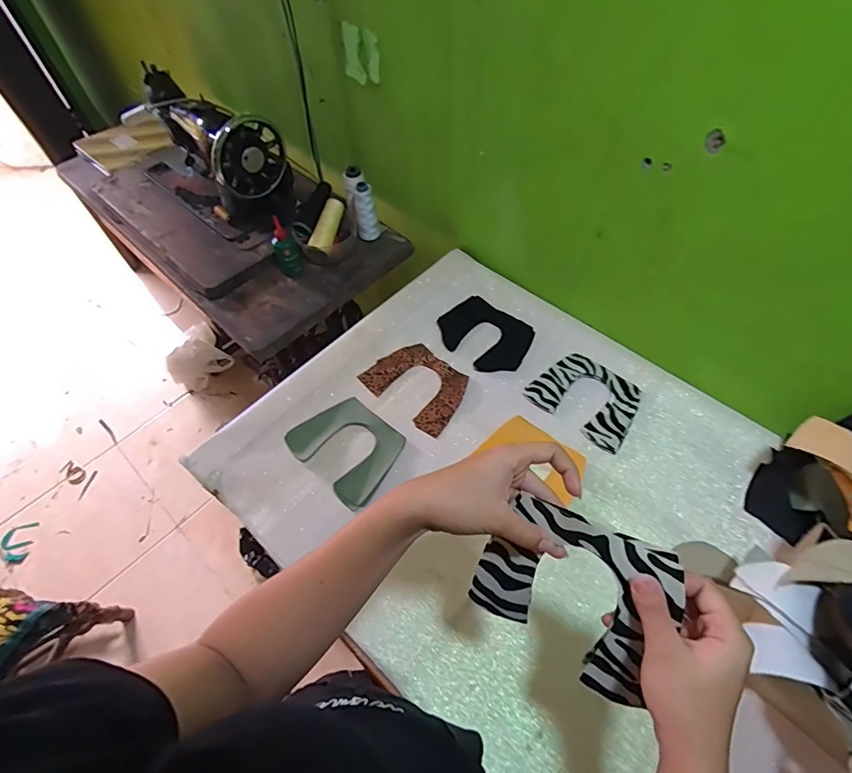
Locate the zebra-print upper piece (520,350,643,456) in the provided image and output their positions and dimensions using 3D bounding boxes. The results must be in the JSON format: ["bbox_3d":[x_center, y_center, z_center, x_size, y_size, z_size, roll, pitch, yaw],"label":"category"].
[{"bbox_3d":[0.248,0.014,0.705,0.152,0.004,0.125,36,66,23],"label":"zebra-print upper piece"}]

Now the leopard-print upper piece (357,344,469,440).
[{"bbox_3d":[-0.011,-0.004,0.739,0.161,0.005,0.117,36,67,22],"label":"leopard-print upper piece"}]

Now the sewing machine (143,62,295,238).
[{"bbox_3d":[-0.397,-0.474,0.924,0.144,0.202,0.362,-35,61,-18],"label":"sewing machine"}]

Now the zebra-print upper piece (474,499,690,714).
[{"bbox_3d":[0.106,0.153,0.349,0.138,0.120,0.015,24,19,28],"label":"zebra-print upper piece"}]

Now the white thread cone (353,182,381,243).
[{"bbox_3d":[-0.116,-0.335,0.894,0.043,0.104,0.047,-7,57,-1],"label":"white thread cone"}]

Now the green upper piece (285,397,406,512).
[{"bbox_3d":[-0.112,0.086,0.673,0.159,0.005,0.124,35,65,23],"label":"green upper piece"}]

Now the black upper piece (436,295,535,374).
[{"bbox_3d":[0.101,-0.088,0.786,0.154,0.006,0.122,37,67,21],"label":"black upper piece"}]

